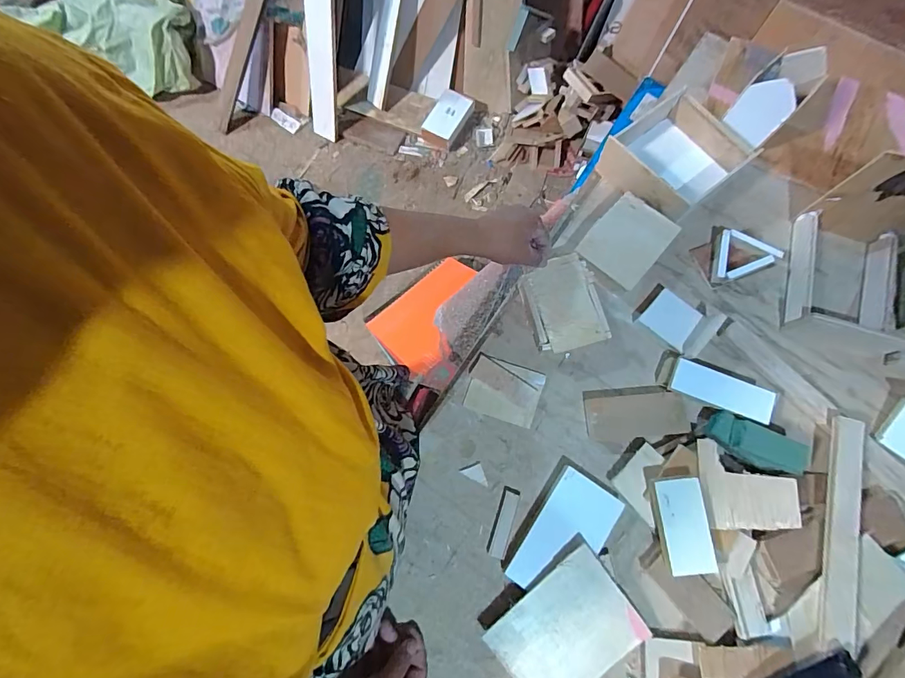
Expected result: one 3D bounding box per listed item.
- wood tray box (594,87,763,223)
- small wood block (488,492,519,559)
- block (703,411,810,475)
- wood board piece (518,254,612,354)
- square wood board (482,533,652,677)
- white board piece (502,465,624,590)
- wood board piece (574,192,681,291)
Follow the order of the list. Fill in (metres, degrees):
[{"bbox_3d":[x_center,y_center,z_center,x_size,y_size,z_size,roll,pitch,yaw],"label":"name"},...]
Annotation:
[{"bbox_3d":[0.309,-0.257,0.610,0.159,0.064,0.149,-42,79,-12],"label":"wood tray box"},{"bbox_3d":[0.062,0.220,0.509,0.020,0.008,0.074,18,76,6],"label":"small wood block"},{"bbox_3d":[0.364,0.128,0.515,0.114,0.036,0.049,24,75,5],"label":"block"},{"bbox_3d":[0.143,-0.045,0.555,0.091,0.010,0.118,-16,78,0],"label":"wood board piece"},{"bbox_3d":[0.126,0.321,0.474,0.150,0.009,0.118,-40,85,-4],"label":"square wood board"},{"bbox_3d":[0.131,0.232,0.504,0.079,0.022,0.140,32,78,9],"label":"white board piece"},{"bbox_3d":[0.236,-0.134,0.575,0.089,0.012,0.115,39,82,17],"label":"wood board piece"}]

